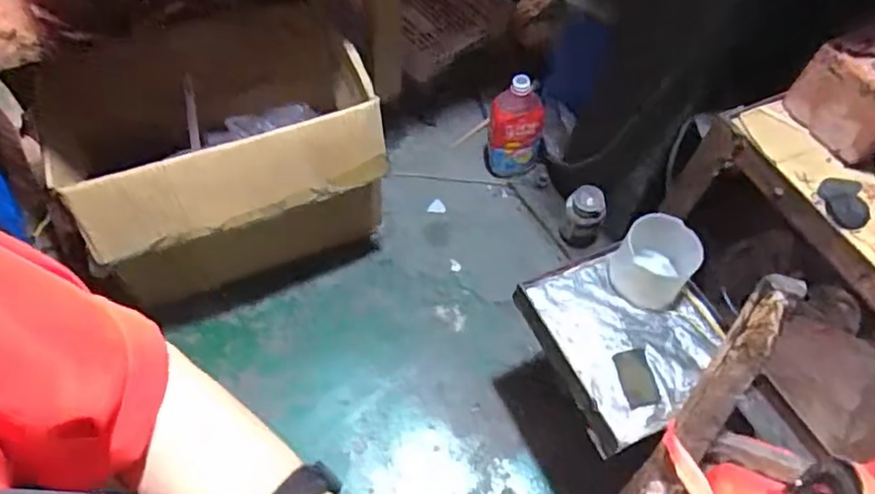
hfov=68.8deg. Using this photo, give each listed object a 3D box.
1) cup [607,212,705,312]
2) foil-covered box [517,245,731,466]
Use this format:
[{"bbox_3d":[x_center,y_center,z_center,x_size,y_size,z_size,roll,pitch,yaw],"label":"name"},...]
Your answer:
[{"bbox_3d":[0.264,0.020,0.783,0.086,0.083,0.092,2,58,-3],"label":"cup"},{"bbox_3d":[0.235,0.109,0.778,0.214,0.031,0.220,-20,62,-15],"label":"foil-covered box"}]

